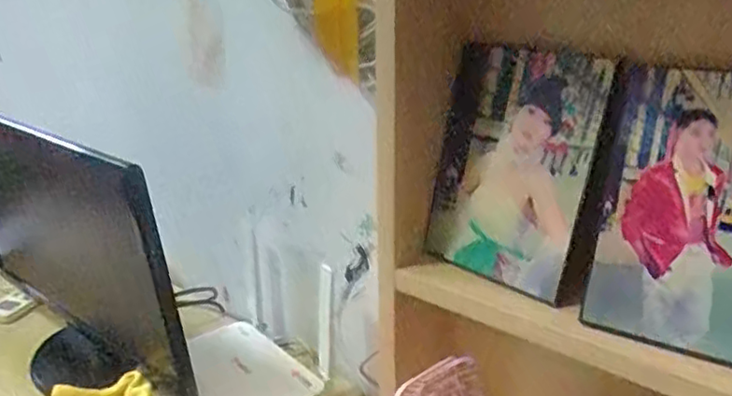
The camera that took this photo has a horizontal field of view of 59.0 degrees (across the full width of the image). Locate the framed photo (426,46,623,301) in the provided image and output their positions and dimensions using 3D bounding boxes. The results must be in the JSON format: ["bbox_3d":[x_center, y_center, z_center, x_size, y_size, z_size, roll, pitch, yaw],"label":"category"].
[{"bbox_3d":[0.109,-0.025,0.501,0.013,0.175,0.132,1,14,-45],"label":"framed photo"}]

